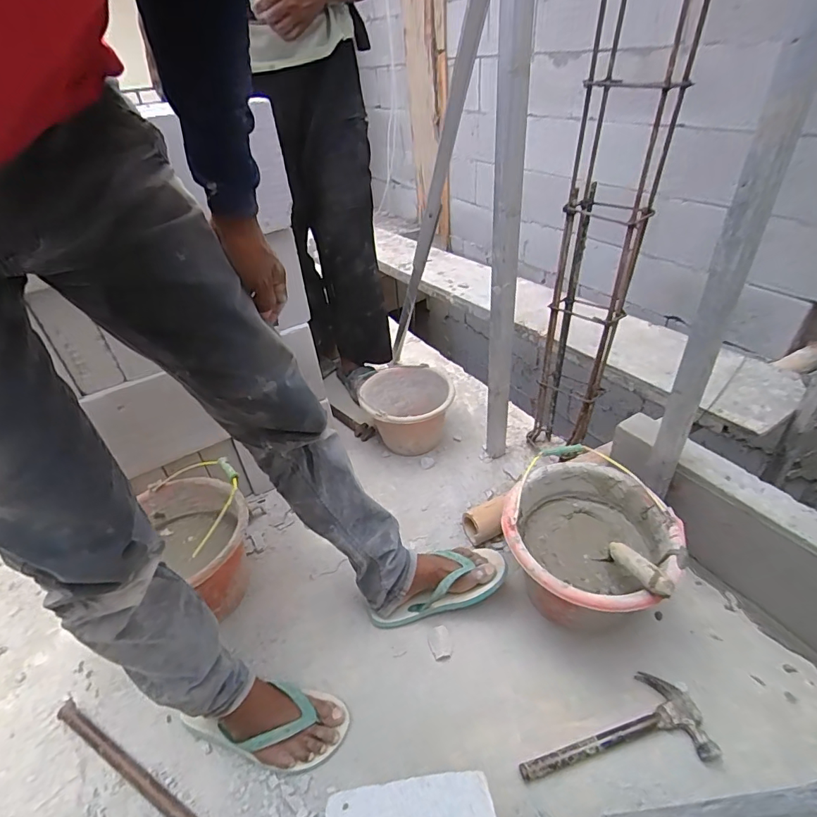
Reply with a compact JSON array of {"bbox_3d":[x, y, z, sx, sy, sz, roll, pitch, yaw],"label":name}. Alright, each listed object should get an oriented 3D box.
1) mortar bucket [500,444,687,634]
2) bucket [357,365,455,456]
[{"bbox_3d":[0.321,0.258,0.843,0.274,0.215,0.300,-4,37,3],"label":"mortar bucket"},{"bbox_3d":[-0.004,0.010,1.259,0.240,0.170,0.218,0,38,8],"label":"bucket"}]

